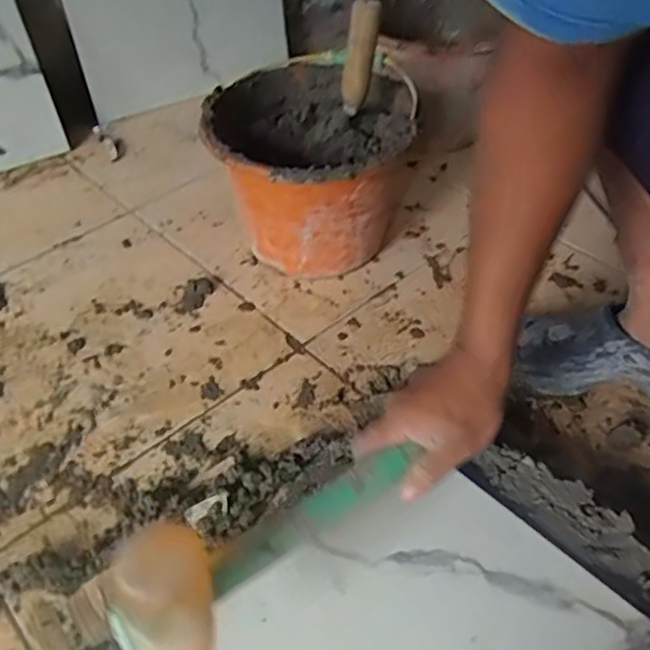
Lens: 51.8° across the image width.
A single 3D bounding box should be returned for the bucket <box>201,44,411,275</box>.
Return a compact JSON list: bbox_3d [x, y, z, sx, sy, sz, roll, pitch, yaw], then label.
[{"bbox_3d":[-0.023,-0.197,0.898,0.230,0.194,0.275,-3,44,-2],"label":"bucket"}]

